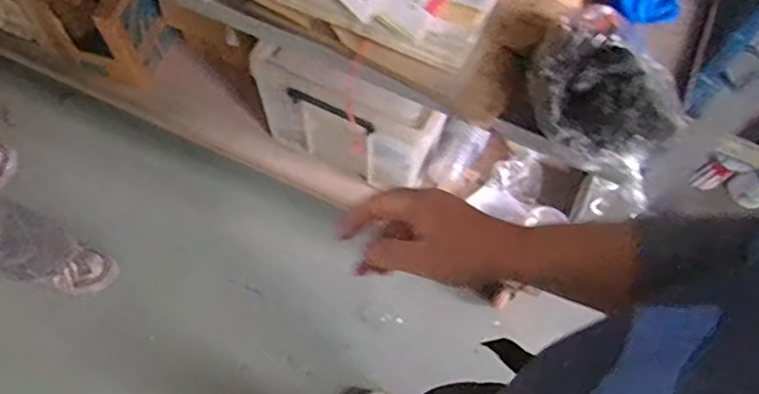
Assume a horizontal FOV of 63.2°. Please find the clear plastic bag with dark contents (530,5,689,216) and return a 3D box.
[{"bbox_3d":[0.285,-0.122,0.765,0.201,0.119,0.139,34,69,11],"label":"clear plastic bag with dark contents"}]

